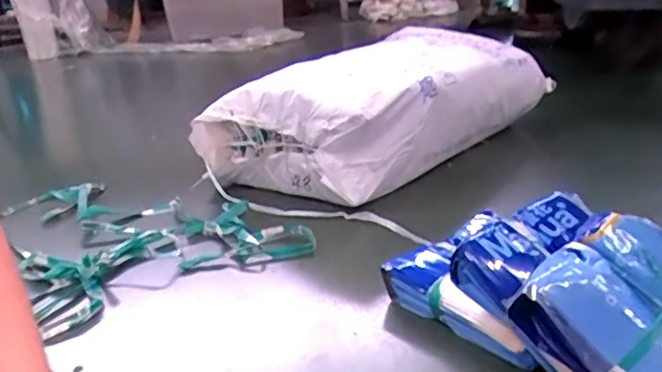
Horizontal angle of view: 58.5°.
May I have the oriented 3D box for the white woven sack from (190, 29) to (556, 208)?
[{"bbox_3d":[0.132,-0.162,1.267,0.753,0.229,0.369,-22,27,-35],"label":"white woven sack"}]

